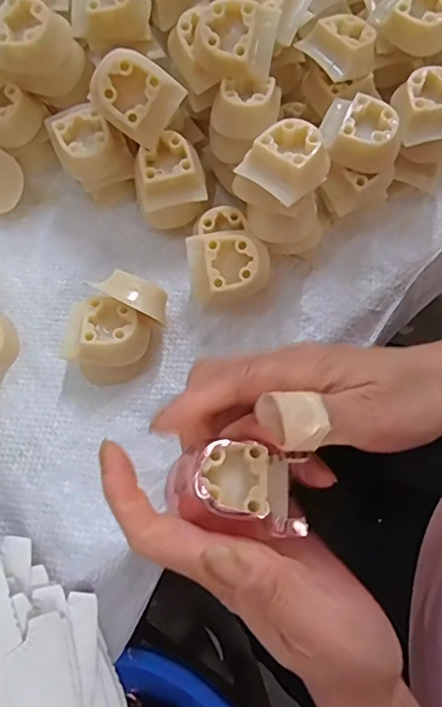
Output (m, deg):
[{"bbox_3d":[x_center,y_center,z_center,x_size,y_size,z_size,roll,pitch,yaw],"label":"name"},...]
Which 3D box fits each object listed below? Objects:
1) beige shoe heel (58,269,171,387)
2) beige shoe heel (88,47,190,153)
[{"bbox_3d":[-0.063,-0.014,0.296,0.047,0.043,0.058,28,77,7],"label":"beige shoe heel"},{"bbox_3d":[-0.047,-0.143,0.285,0.045,0.021,0.040,33,106,-18],"label":"beige shoe heel"}]

